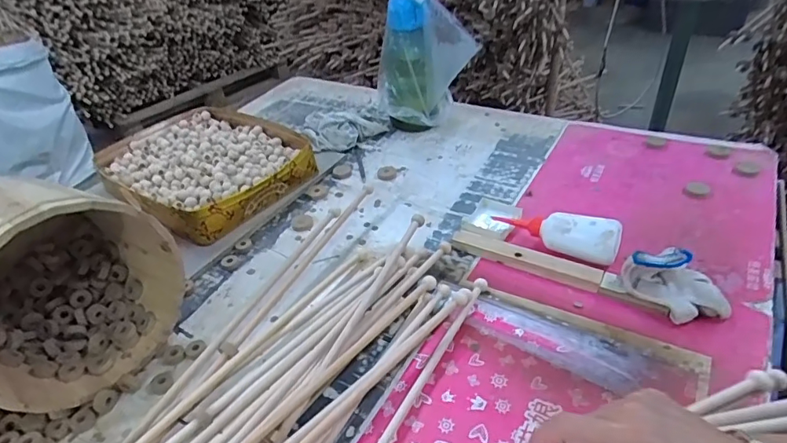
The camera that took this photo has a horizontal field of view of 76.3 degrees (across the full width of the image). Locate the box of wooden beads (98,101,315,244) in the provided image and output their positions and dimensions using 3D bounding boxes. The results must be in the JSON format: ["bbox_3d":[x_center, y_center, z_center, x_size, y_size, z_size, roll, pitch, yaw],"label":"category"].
[{"bbox_3d":[-0.357,-0.106,0.955,0.376,0.067,0.310,23,44,31],"label":"box of wooden beads"}]

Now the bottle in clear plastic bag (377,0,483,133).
[{"bbox_3d":[0.066,-0.313,0.993,0.201,0.284,0.092,11,39,19],"label":"bottle in clear plastic bag"}]

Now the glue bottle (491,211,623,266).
[{"bbox_3d":[0.228,0.010,0.717,0.182,0.060,0.046,20,42,29],"label":"glue bottle"}]

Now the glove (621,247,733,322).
[{"bbox_3d":[0.343,0.077,0.607,0.116,0.075,0.052,22,43,31],"label":"glove"}]

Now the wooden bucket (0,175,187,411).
[{"bbox_3d":[-0.411,0.056,0.604,0.236,0.214,0.227,27,46,35],"label":"wooden bucket"}]

